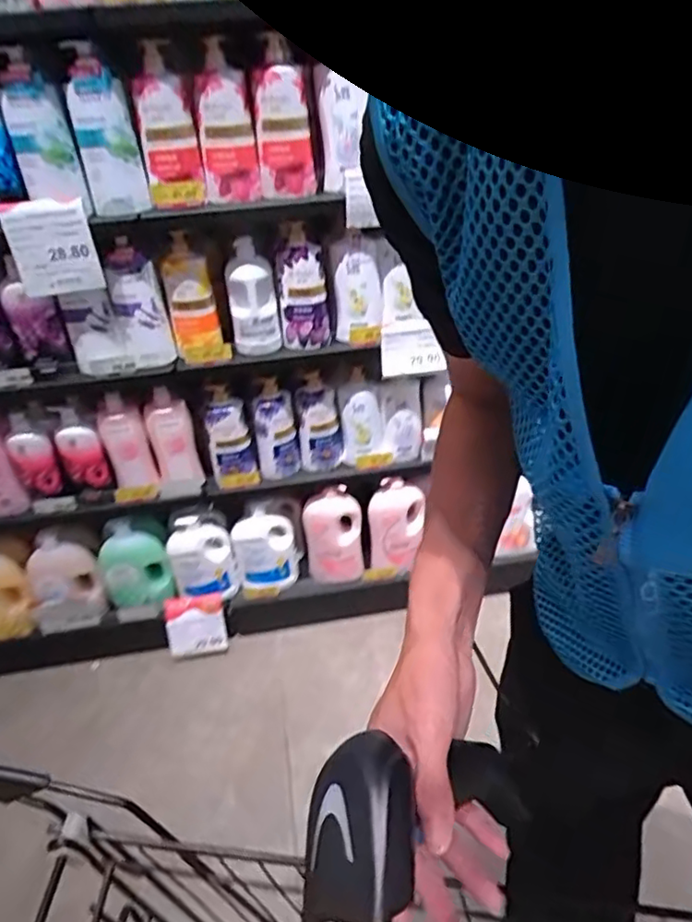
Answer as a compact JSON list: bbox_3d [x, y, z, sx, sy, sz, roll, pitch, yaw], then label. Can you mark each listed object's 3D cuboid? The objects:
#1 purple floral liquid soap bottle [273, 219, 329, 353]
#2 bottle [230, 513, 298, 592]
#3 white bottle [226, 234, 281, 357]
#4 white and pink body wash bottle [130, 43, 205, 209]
[{"bbox_3d":[-0.096,-0.362,1.261,0.101,0.252,0.087,-6,34,-2],"label":"purple floral liquid soap bottle"},{"bbox_3d":[-0.212,0.247,1.612,0.153,0.224,0.070,-8,34,-4],"label":"bottle"},{"bbox_3d":[-0.193,-0.336,1.248,0.097,0.235,0.040,-7,34,-3],"label":"white bottle"},{"bbox_3d":[-0.308,-0.568,1.044,0.090,0.236,0.057,-15,35,-14],"label":"white and pink body wash bottle"}]

